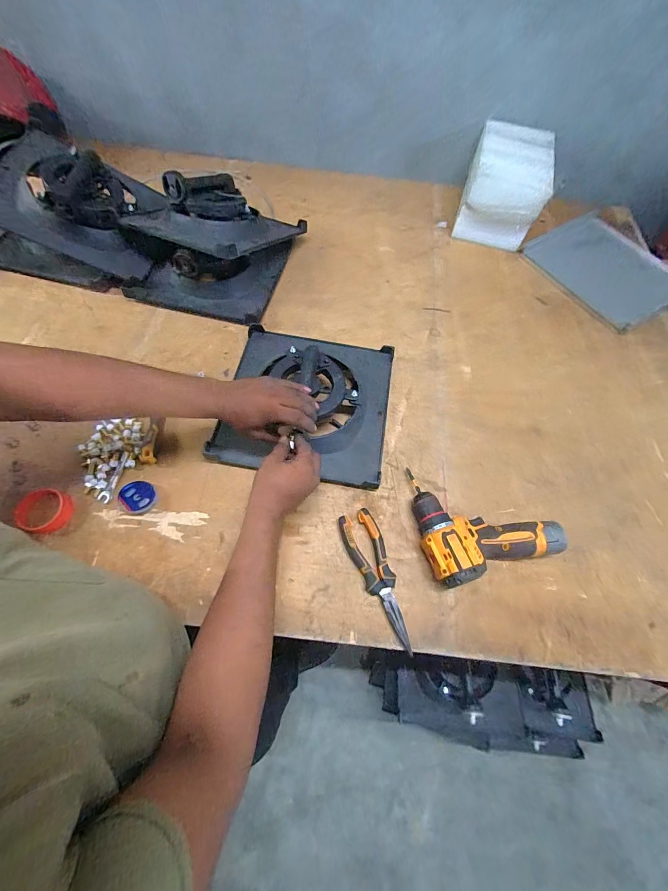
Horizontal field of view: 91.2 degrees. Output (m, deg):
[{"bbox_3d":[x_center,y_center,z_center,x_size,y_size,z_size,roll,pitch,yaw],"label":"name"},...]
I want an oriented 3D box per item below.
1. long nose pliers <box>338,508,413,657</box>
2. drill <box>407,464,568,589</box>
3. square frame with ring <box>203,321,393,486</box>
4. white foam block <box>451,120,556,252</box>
[{"bbox_3d":[0.063,0.200,0.497,0.056,0.023,0.199,-14,67,-10],"label":"long nose pliers"},{"bbox_3d":[0.241,0.119,0.526,0.213,0.062,0.184,-3,66,-5],"label":"drill"},{"bbox_3d":[-0.046,-0.095,0.592,0.295,0.075,0.300,10,65,1],"label":"square frame with ring"},{"bbox_3d":[0.436,-0.664,0.847,0.176,0.173,0.234,17,65,4],"label":"white foam block"}]

